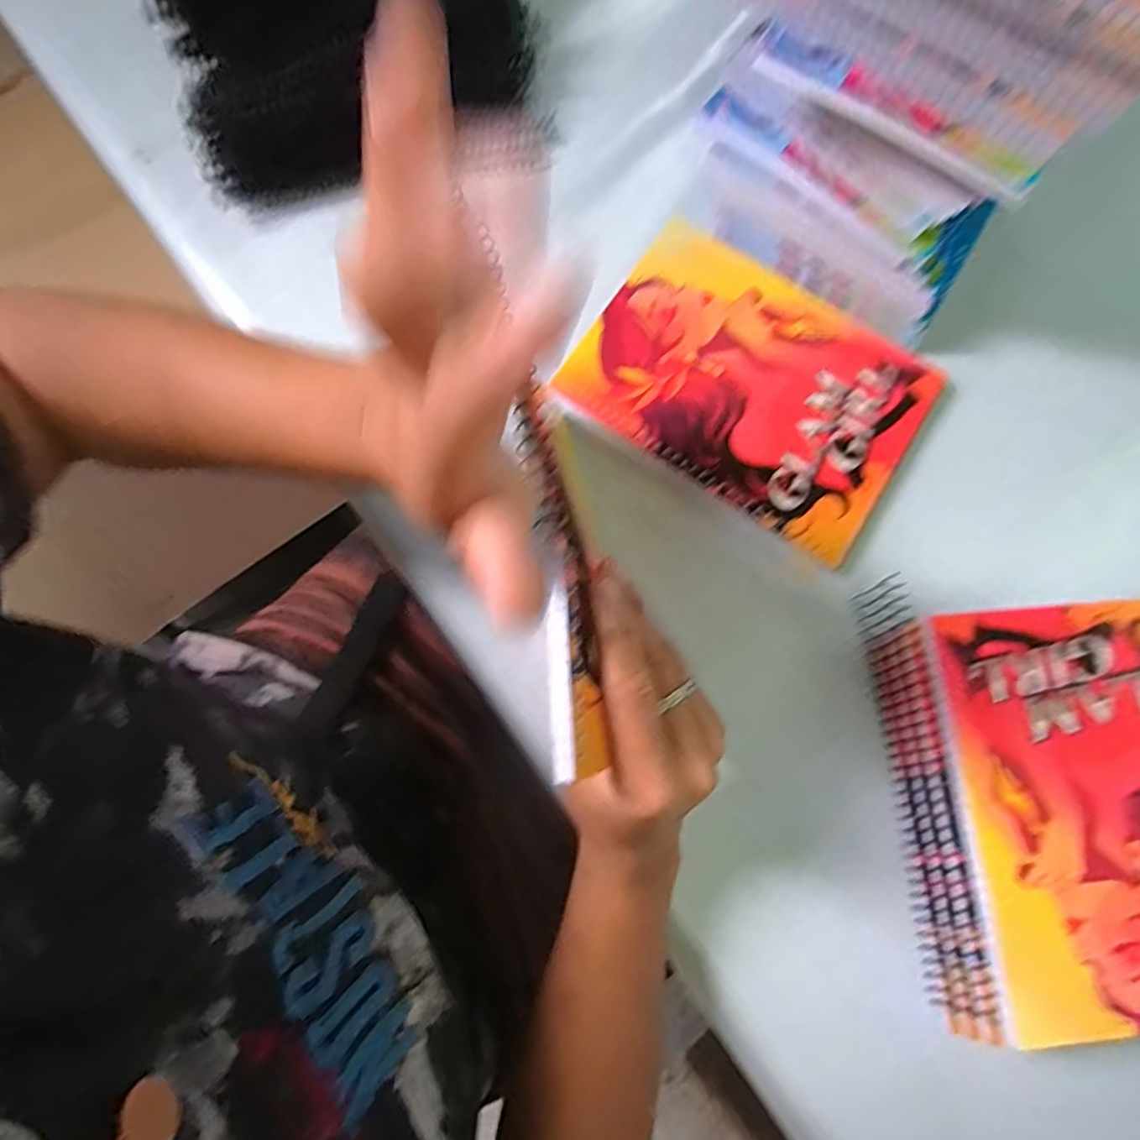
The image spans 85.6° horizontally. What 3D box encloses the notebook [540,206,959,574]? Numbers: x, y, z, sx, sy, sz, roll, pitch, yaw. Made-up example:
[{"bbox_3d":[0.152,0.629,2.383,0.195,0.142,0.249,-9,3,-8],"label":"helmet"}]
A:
[{"bbox_3d":[0.111,-0.112,0.371,0.199,0.013,0.145,32,80,7],"label":"notebook"}]

